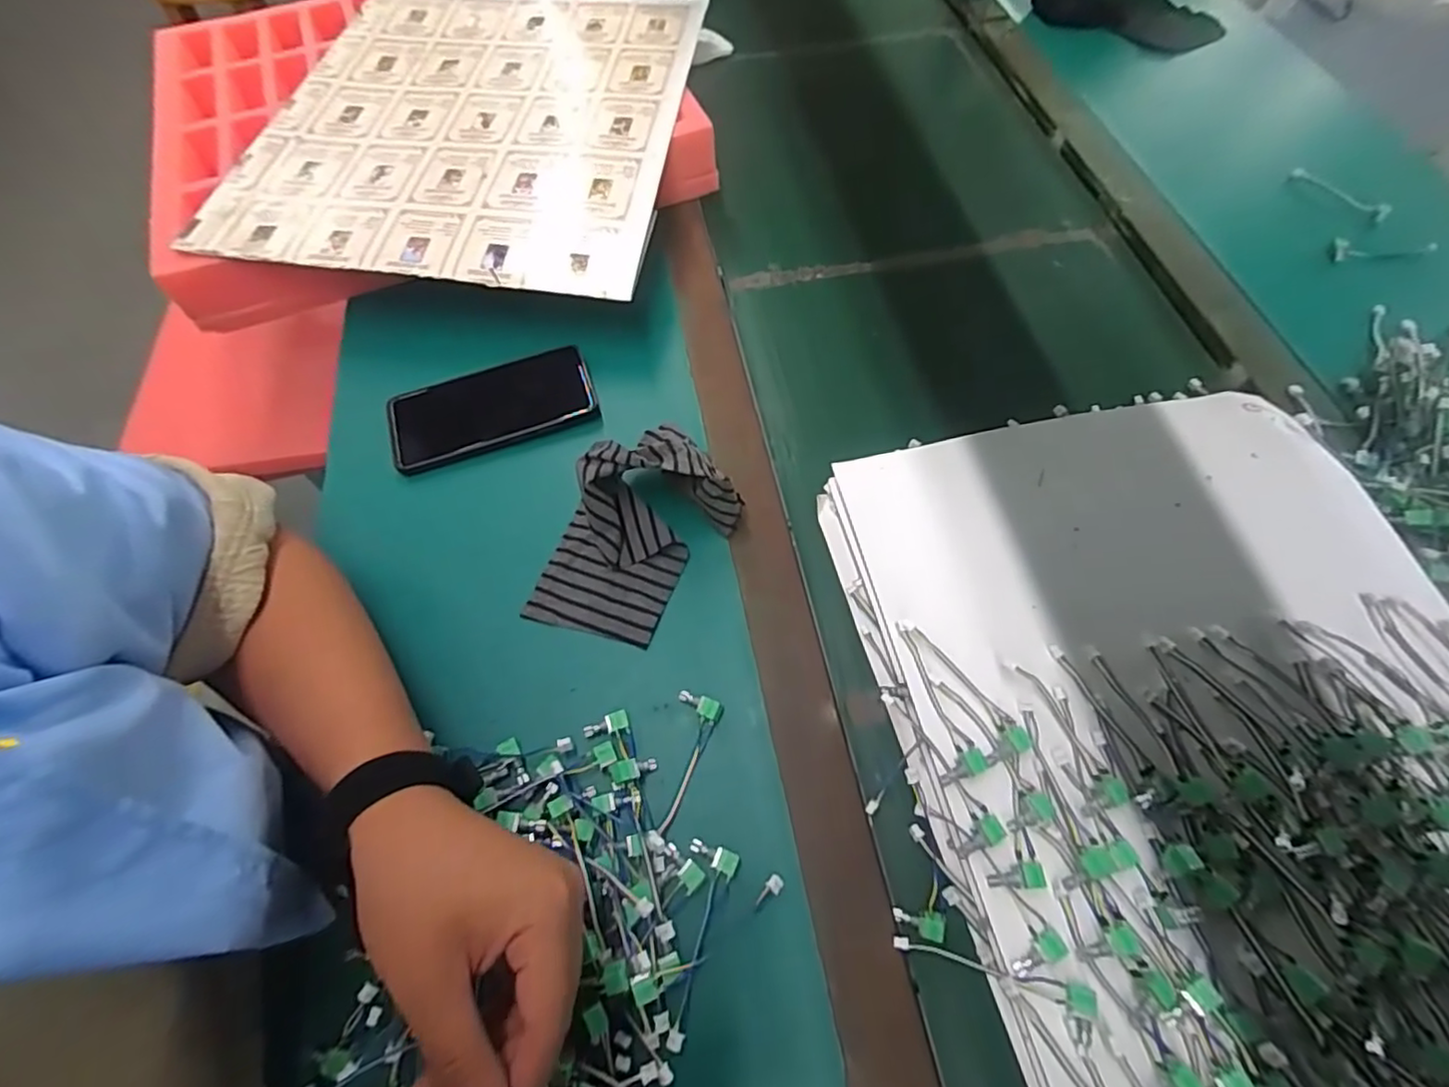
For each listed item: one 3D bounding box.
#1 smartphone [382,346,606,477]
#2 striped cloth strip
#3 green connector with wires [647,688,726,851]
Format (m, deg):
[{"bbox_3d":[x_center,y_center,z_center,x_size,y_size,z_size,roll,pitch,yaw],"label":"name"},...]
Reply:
[{"bbox_3d":[-0.188,-0.112,0.516,0.161,0.014,0.078,-18,62,-8],"label":"smartphone"},{"bbox_3d":[-0.065,-0.006,0.436,0.107,0.065,0.149,27,65,15],"label":"striped cloth strip"},{"bbox_3d":[-0.022,0.135,0.383,0.028,0.016,0.092,7,61,5],"label":"green connector with wires"}]

